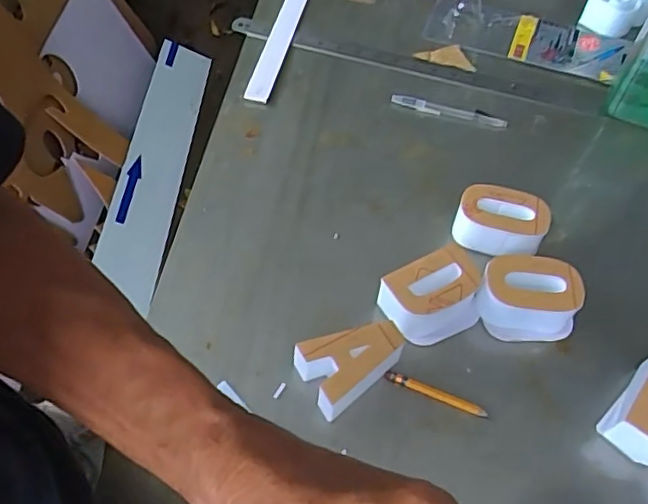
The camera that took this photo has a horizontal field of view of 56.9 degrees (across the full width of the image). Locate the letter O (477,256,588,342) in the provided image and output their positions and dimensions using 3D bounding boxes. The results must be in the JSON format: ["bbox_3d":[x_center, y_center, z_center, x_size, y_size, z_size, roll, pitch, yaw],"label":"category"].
[{"bbox_3d":[0.184,0.043,0.546,0.088,0.051,0.061,4,56,0],"label":"letter O"}]

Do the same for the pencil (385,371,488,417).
[{"bbox_3d":[0.095,0.121,0.512,0.088,0.008,0.009,19,57,10],"label":"pencil"}]

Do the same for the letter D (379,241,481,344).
[{"bbox_3d":[0.097,0.043,0.541,0.080,0.047,0.063,-24,60,-18],"label":"letter D"}]

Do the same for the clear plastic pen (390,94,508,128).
[{"bbox_3d":[0.150,-0.170,0.715,0.138,0.014,0.015,13,56,6],"label":"clear plastic pen"}]

